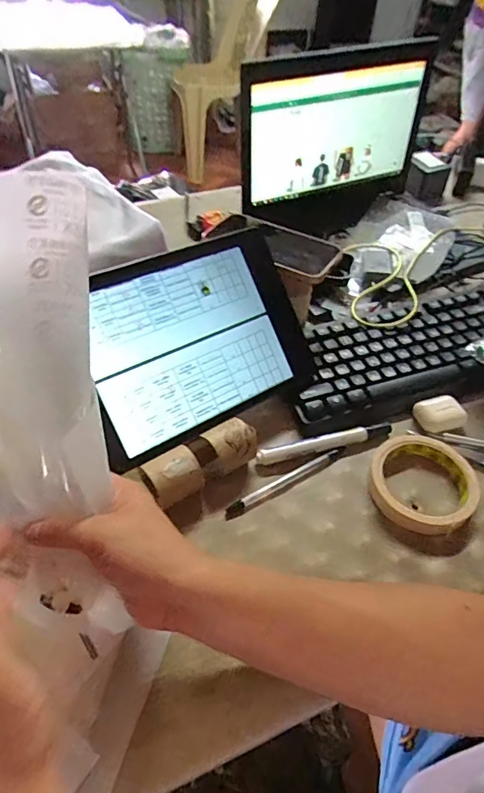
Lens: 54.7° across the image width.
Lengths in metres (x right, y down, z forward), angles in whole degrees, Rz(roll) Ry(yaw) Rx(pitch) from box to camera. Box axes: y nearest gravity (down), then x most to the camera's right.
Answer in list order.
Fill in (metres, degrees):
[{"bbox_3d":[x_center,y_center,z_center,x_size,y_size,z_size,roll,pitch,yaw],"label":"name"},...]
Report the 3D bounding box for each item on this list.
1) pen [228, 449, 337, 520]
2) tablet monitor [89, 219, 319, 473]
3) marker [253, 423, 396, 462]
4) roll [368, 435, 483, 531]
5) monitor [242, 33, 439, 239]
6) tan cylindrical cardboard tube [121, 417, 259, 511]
[{"bbox_3d":[0.039,0.079,0.437,0.128,0.008,0.012,-27,55,-23],"label":"pen"},{"bbox_3d":[-0.041,-0.060,0.440,0.224,0.009,0.173,-24,95,-28],"label":"tablet monitor"},{"bbox_3d":[0.083,0.045,0.462,0.141,0.012,0.016,-12,50,-12],"label":"marker"},{"bbox_3d":[0.165,0.075,0.429,0.091,0.021,0.092,1,49,-1],"label":"roll"},{"bbox_3d":[0.146,-0.367,0.679,0.294,0.240,0.047,-19,50,-18],"label":"monitor"},{"bbox_3d":[-0.038,0.061,0.420,0.107,0.044,0.046,-31,57,-26],"label":"tan cylindrical cardboard tube"}]

